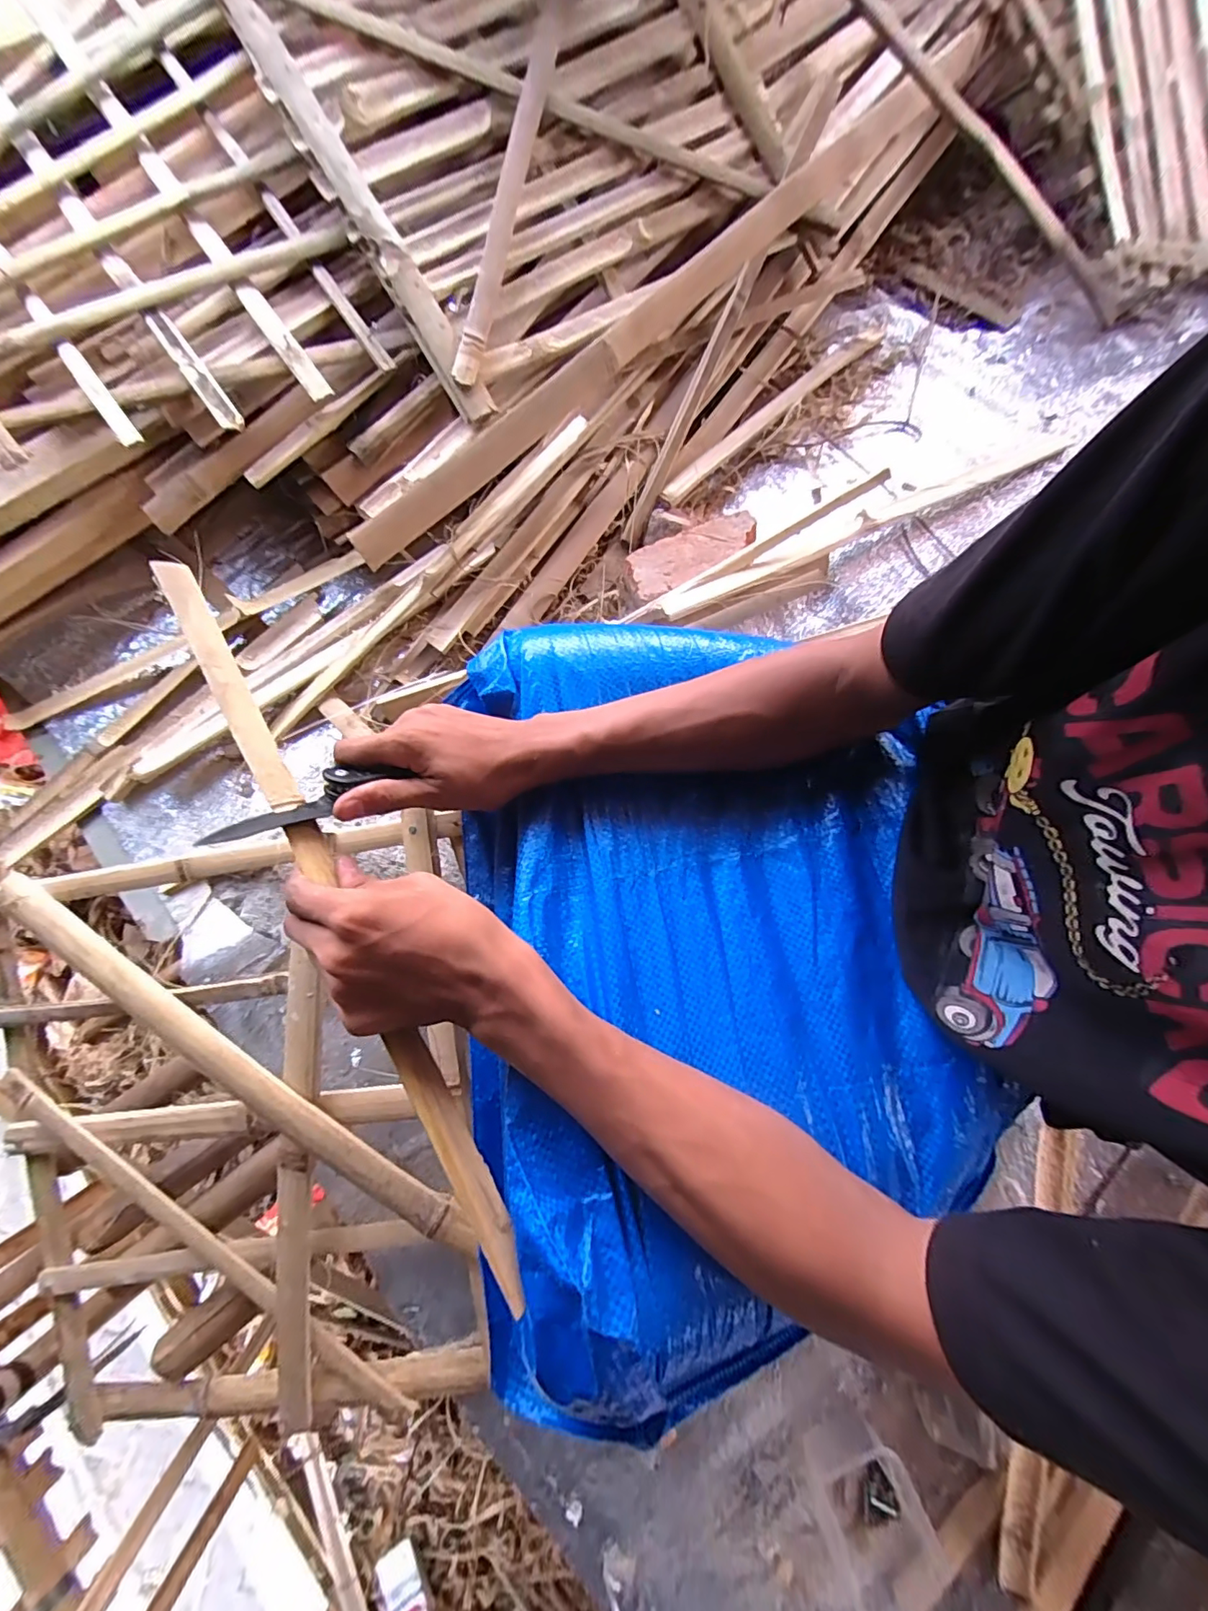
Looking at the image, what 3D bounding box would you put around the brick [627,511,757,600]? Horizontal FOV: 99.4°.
[{"bbox_3d":[0.100,-0.290,0.596,0.155,0.036,0.069,-28,78,-6],"label":"brick"}]

